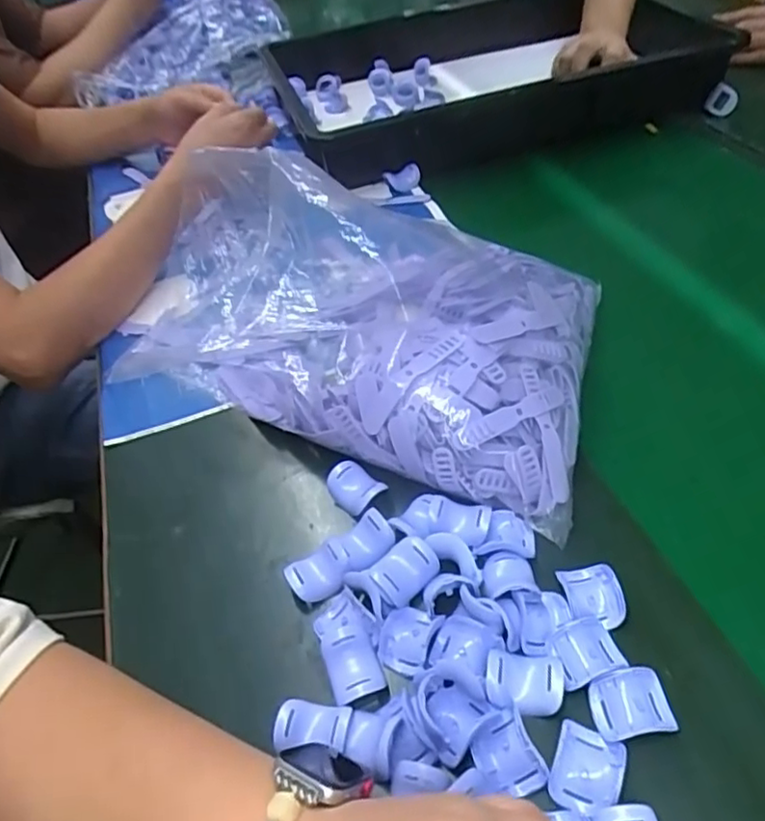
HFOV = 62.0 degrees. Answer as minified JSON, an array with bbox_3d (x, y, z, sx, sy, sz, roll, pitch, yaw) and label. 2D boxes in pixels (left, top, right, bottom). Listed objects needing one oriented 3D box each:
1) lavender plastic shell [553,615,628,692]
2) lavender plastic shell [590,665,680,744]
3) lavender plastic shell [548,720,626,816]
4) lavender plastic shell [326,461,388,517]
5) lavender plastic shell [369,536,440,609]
[{"bbox_3d":[0.112,0.127,0.340,0.037,0.011,0.032,-13,46,-5],"label":"lavender plastic shell"},{"bbox_3d":[0.126,0.149,0.321,0.037,0.014,0.030,-9,45,-2],"label":"lavender plastic shell"},{"bbox_3d":[0.098,0.171,0.304,0.030,0.009,0.037,15,50,21],"label":"lavender plastic shell"},{"bbox_3d":[-0.020,0.055,0.437,0.026,0.020,0.040,-34,51,-23],"label":"lavender plastic shell"},{"bbox_3d":[0.011,0.094,0.381,0.040,0.015,0.027,-35,51,-24],"label":"lavender plastic shell"}]

